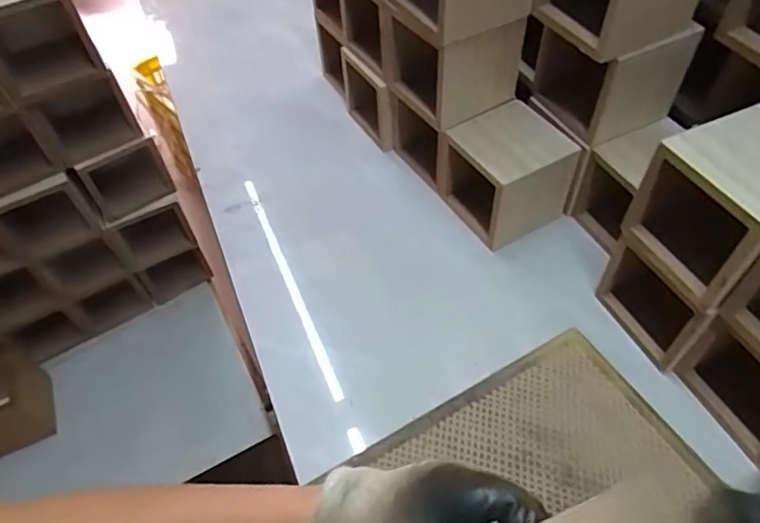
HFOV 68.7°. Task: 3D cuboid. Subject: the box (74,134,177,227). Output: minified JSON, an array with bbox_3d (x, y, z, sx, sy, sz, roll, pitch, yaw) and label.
[{"bbox_3d":[-0.313,-0.116,0.670,0.090,0.089,0.076,-28,57,-16],"label":"box"}]

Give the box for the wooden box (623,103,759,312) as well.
[{"bbox_3d":[0.241,-0.037,0.384,0.093,0.097,0.090,-23,55,-12],"label":"wooden box"}]

